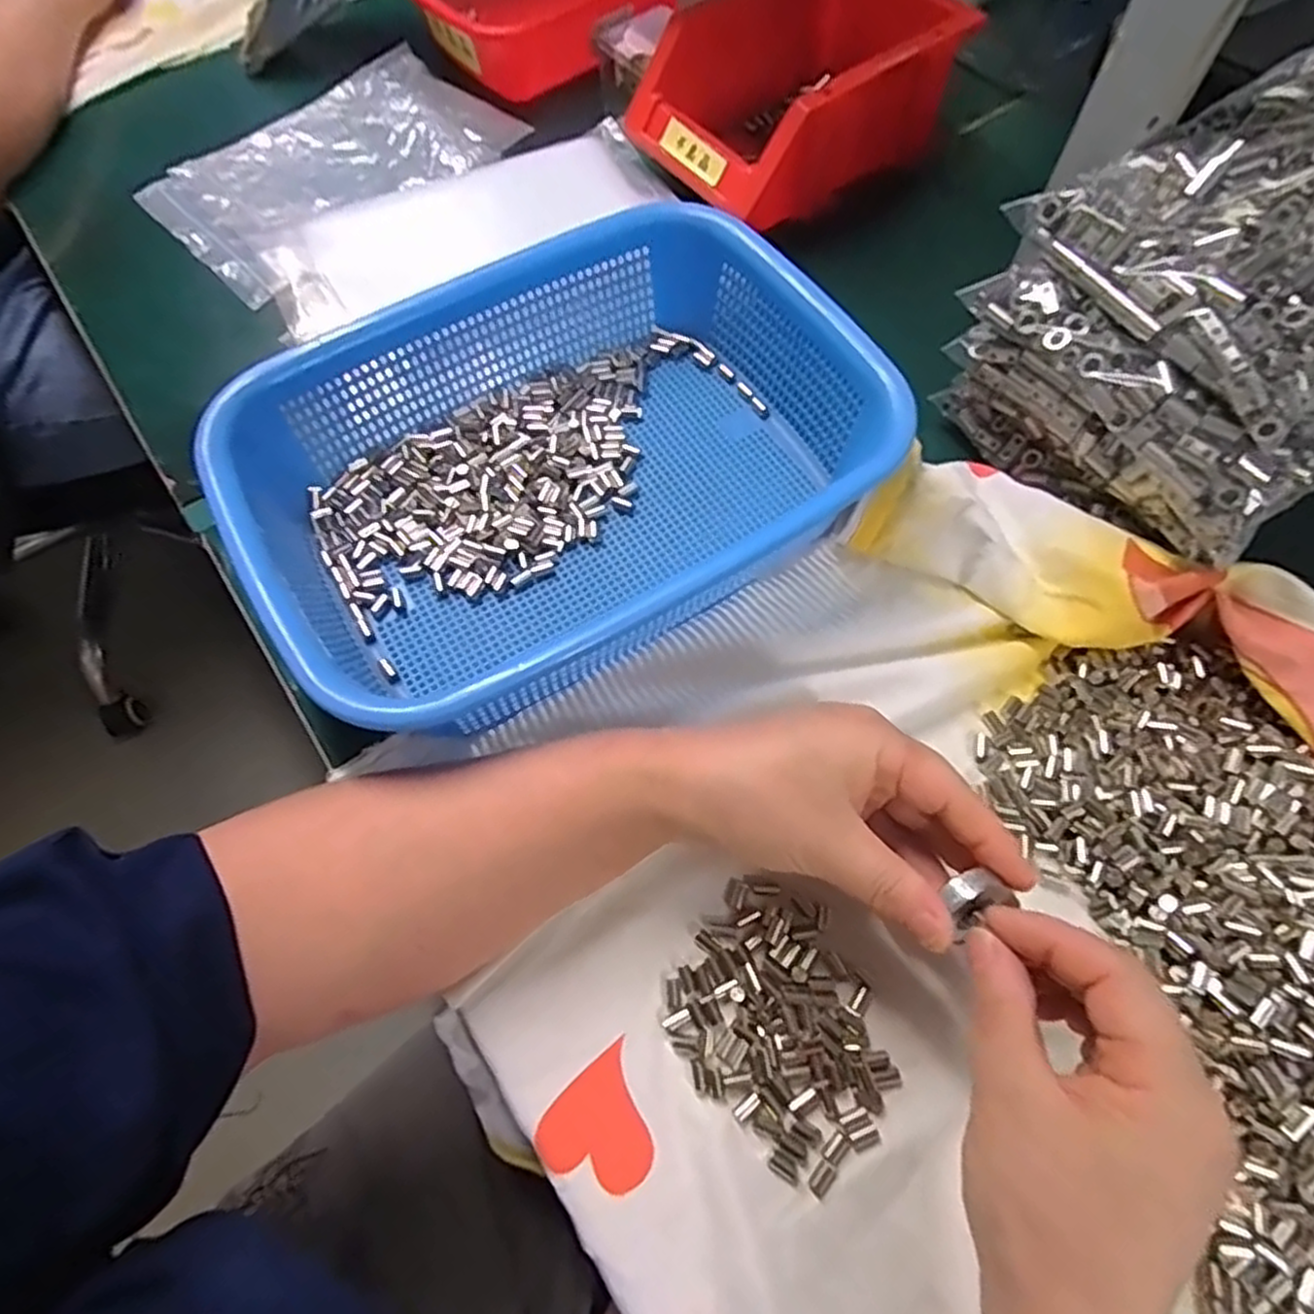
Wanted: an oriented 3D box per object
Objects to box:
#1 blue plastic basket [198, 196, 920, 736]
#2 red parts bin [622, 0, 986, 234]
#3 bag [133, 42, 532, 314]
[{"bbox_3d":[-0.045,-0.092,0.360,0.286,0.068,0.207,-26,68,-10],"label":"blue plastic basket"},{"bbox_3d":[0.099,-0.367,0.479,0.209,0.071,0.125,-37,71,-14],"label":"red parts bin"},{"bbox_3d":[-0.222,-0.338,0.510,0.155,0.026,0.223,41,76,20],"label":"bag"}]

